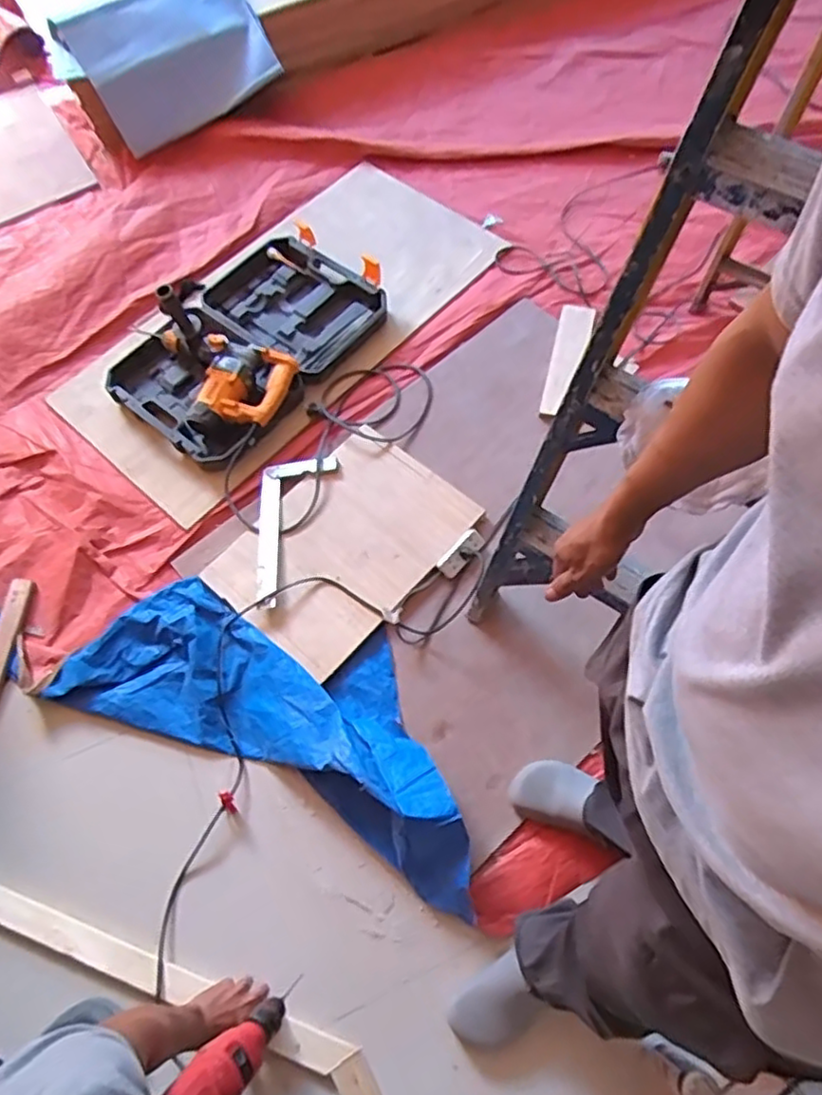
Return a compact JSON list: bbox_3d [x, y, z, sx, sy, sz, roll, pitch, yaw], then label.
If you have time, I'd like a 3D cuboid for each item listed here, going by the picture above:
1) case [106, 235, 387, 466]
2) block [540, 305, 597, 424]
[{"bbox_3d":[-0.392,-0.504,1.658,0.416,0.086,0.637,32,70,16],"label":"case"},{"bbox_3d":[0.374,-0.442,1.612,0.083,0.034,0.363,13,66,8],"label":"block"}]

